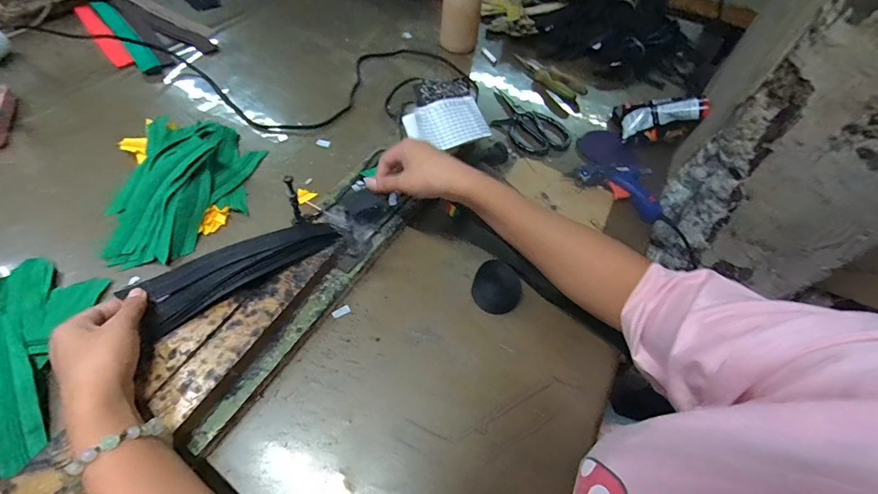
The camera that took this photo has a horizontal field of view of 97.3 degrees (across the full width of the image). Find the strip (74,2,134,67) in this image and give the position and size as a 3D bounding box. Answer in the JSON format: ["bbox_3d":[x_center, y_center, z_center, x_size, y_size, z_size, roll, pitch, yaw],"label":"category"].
[{"bbox_3d":[-0.639,-0.409,0.730,0.033,0.011,0.293,-34,64,-26],"label":"strip"}]

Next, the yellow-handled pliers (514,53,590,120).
[{"bbox_3d":[0.210,-0.327,0.740,0.071,0.021,0.194,-16,58,-17],"label":"yellow-handled pliers"}]

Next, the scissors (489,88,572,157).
[{"bbox_3d":[0.144,-0.218,0.663,0.106,0.006,0.175,-29,61,-23],"label":"scissors"}]

